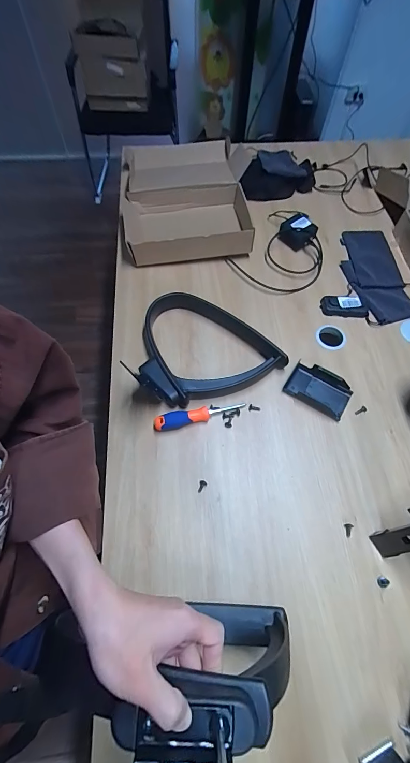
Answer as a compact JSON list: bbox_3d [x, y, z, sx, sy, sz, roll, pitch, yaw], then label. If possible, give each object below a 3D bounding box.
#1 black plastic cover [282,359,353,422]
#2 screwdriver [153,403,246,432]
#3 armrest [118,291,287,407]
[{"bbox_3d":[0.237,0.016,0.686,0.127,0.026,0.081,32,66,13],"label":"black plastic cover"},{"bbox_3d":[-0.009,0.064,0.651,0.182,0.032,0.026,-13,64,-9],"label":"screwdriver"},{"bbox_3d":[-0.024,-0.059,0.700,0.309,0.048,0.250,40,68,17],"label":"armrest"}]

